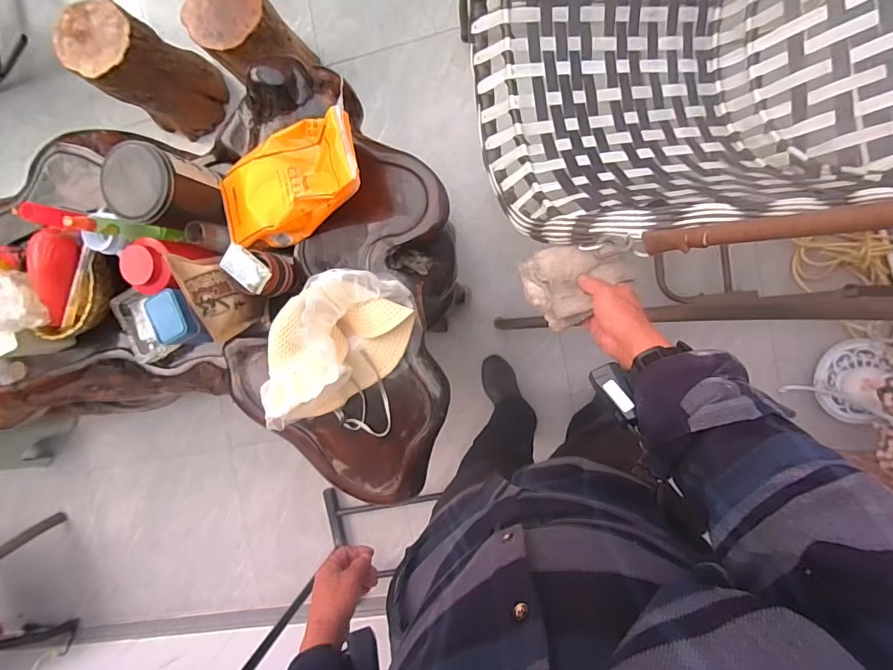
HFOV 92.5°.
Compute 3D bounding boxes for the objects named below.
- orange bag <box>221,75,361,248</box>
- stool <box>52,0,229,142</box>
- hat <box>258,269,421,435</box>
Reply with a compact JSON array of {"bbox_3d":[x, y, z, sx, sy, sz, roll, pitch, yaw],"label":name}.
[{"bbox_3d":[-0.276,-0.261,0.726,0.320,0.090,0.173,-25,86,18],"label":"orange bag"},{"bbox_3d":[-0.905,-0.799,1.315,0.260,0.380,0.233,20,97,6],"label":"stool"},{"bbox_3d":[-0.179,0.032,0.701,0.220,0.124,0.283,22,97,5],"label":"hat"}]

